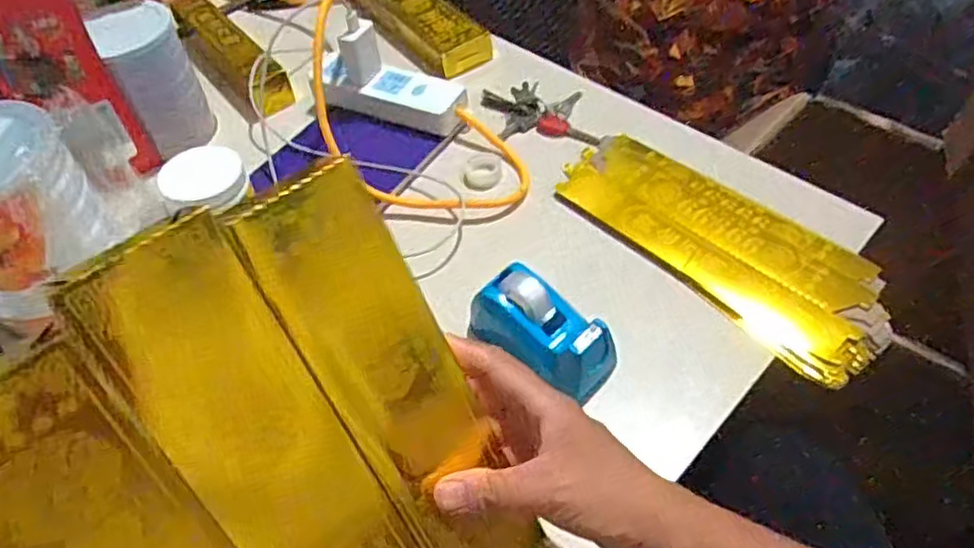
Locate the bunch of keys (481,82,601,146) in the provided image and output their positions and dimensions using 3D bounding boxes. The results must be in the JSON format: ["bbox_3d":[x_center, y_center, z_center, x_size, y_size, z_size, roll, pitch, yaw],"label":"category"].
[{"bbox_3d":[0.053,-0.171,0.744,0.105,0.008,0.105,-9,51,-1],"label":"bunch of keys"}]

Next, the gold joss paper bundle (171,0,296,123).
[{"bbox_3d":[-0.306,-0.260,0.817,0.058,0.045,0.252,-33,56,-19],"label":"gold joss paper bundle"}]

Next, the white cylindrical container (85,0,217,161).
[{"bbox_3d":[-0.336,-0.201,0.713,0.075,0.136,0.088,-28,54,-16],"label":"white cylindrical container"}]

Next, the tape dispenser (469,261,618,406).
[{"bbox_3d":[0.040,0.046,0.532,0.117,0.064,0.056,33,61,27],"label":"tape dispenser"}]

